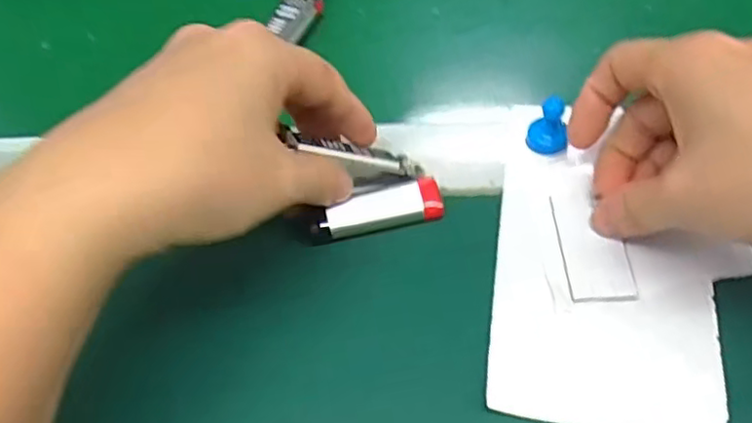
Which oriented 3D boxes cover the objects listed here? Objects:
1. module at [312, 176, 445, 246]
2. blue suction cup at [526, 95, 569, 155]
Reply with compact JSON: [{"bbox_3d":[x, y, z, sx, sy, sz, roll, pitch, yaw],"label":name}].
[{"bbox_3d":[0.000,0.001,0.274,0.054,0.015,0.016,-13,57,-5],"label":"module"},{"bbox_3d":[0.074,-0.037,0.284,0.014,0.021,0.015,-2,57,3],"label":"blue suction cup"}]

